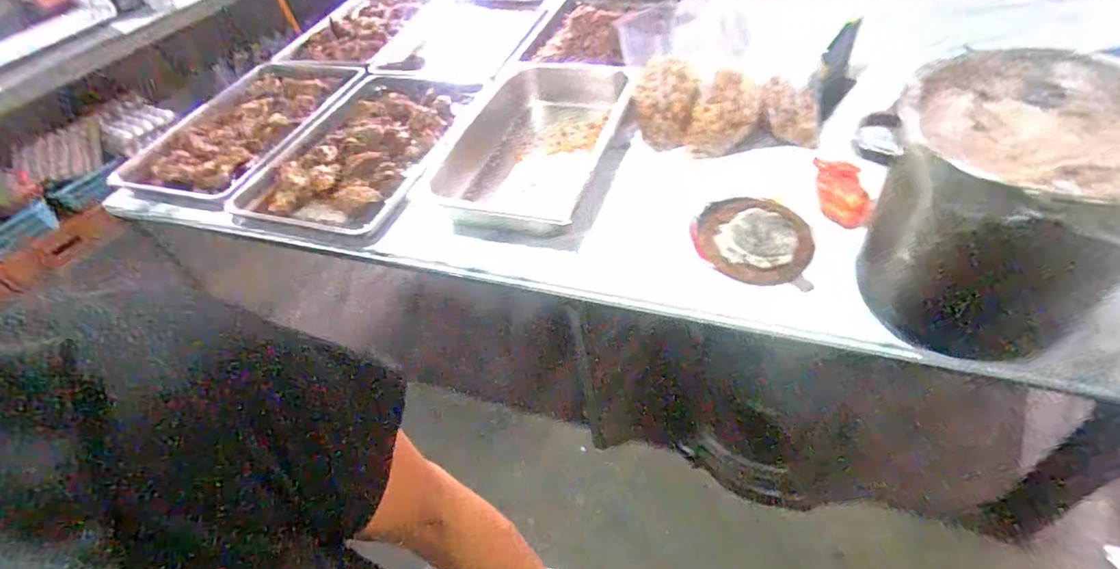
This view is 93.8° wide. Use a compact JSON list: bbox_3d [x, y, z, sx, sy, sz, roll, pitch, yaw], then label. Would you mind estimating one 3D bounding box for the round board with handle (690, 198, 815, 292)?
[{"bbox_3d":[0.328,-0.082,0.901,0.187,0.036,0.184,8,52,12],"label":"round board with handle"}]

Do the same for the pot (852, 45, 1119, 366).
[{"bbox_3d":[0.566,-0.094,0.679,0.279,0.299,0.289,-3,50,3],"label":"pot"}]

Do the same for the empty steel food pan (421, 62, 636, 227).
[{"bbox_3d":[-0.078,-0.309,1.143,0.361,0.105,0.527,11,52,14],"label":"empty steel food pan"}]

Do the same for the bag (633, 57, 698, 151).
[{"bbox_3d":[0.215,-0.377,1.087,0.120,0.128,0.138,5,51,9],"label":"bag"}]

